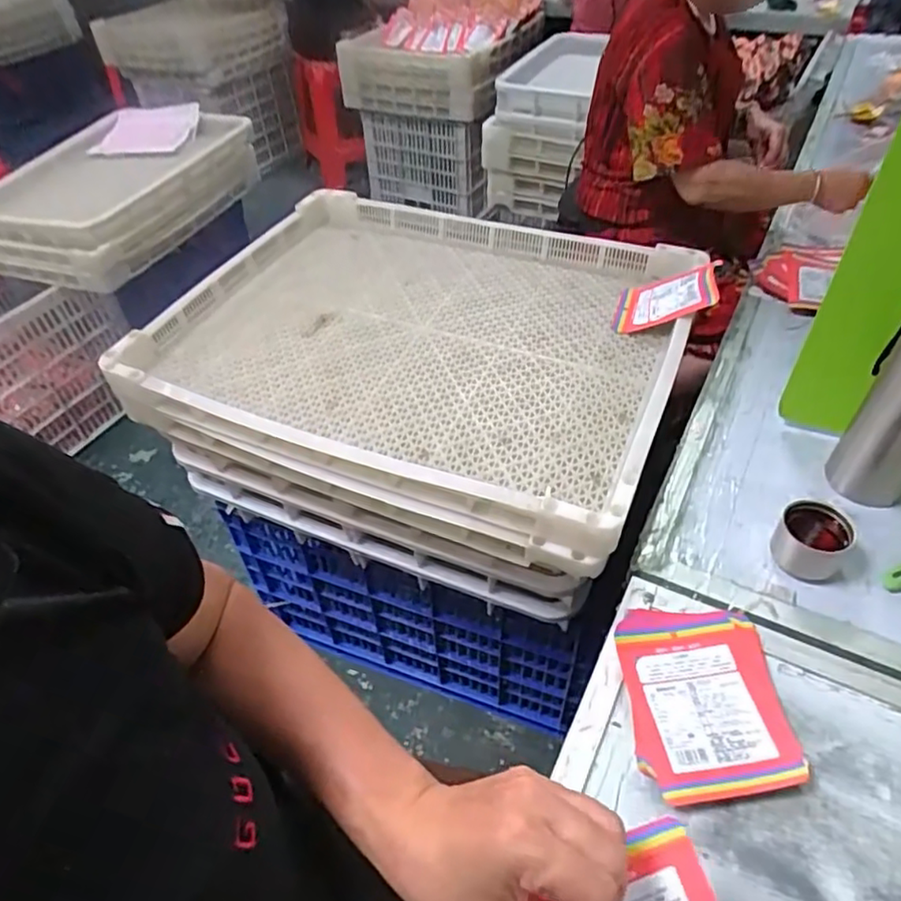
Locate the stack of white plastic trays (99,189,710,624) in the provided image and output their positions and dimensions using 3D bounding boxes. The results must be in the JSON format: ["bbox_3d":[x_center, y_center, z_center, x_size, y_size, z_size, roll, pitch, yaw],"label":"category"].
[{"bbox_3d":[-0.033,-0.104,0.908,0.642,0.240,0.515,16,50,19],"label":"stack of white plastic trays"}]

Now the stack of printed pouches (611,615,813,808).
[{"bbox_3d":[0.208,0.204,0.514,0.118,0.021,0.153,-3,47,2],"label":"stack of printed pouches"}]

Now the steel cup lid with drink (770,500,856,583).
[{"bbox_3d":[0.349,0.087,0.601,0.064,0.059,0.052,34,58,30],"label":"steel cup lid with drink"}]

